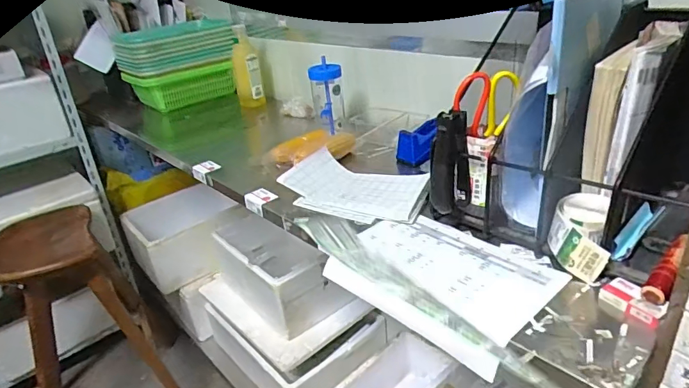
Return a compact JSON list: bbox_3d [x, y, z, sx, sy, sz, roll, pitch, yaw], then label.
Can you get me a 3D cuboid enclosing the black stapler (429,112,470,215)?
[{"bbox_3d":[0.160,-0.045,0.690,0.056,0.142,0.054,7,30,22],"label":"black stapler"}]

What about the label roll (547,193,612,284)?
[{"bbox_3d":[0.310,0.057,0.613,0.067,0.088,0.089,5,29,20],"label":"label roll"}]

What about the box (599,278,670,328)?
[{"bbox_3d":[0.344,0.126,0.548,0.039,0.025,0.069,-21,31,-27],"label":"box"}]

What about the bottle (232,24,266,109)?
[{"bbox_3d":[-0.301,-0.385,1.417,0.083,0.227,0.073,-10,28,-9],"label":"bottle"}]

